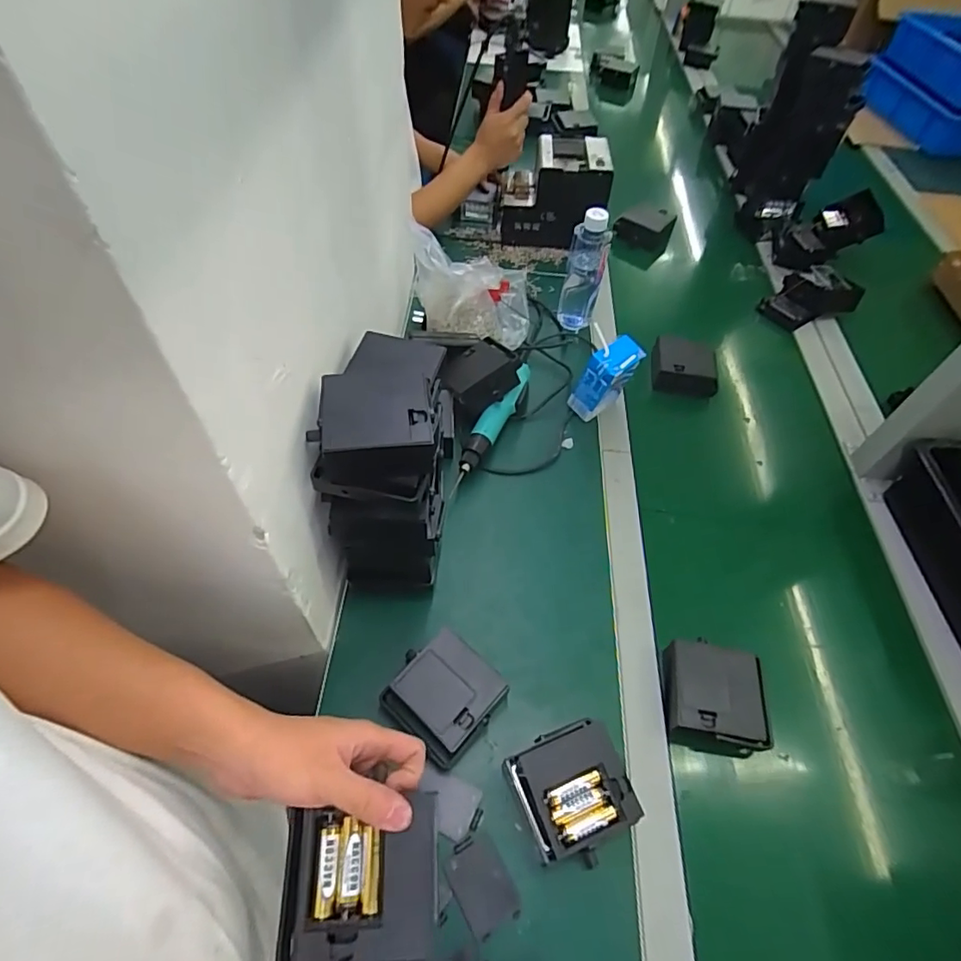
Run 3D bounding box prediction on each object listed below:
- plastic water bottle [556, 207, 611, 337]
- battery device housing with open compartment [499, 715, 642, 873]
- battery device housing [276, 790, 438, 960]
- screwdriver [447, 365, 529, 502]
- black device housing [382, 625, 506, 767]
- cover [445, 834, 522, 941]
[{"bbox_3d":[0.157,-0.318,0.821,0.051,0.184,0.055,0,54,-3],"label":"plastic water bottle"},{"bbox_3d":[0.077,0.272,0.474,0.091,0.055,0.094,-15,57,-13],"label":"battery device housing with open compartment"},{"bbox_3d":[-0.073,0.243,0.330,0.093,0.019,0.080,-2,54,-7],"label":"battery device housing"},{"bbox_3d":[0.012,-0.073,0.709,0.028,0.068,0.212,25,57,14],"label":"screwdriver"},{"bbox_3d":[-0.034,0.205,0.516,0.089,0.043,0.088,35,60,20],"label":"black device housing"},{"bbox_3d":[0.002,0.335,0.452,0.044,0.004,0.066,-26,60,-20],"label":"cover"}]

